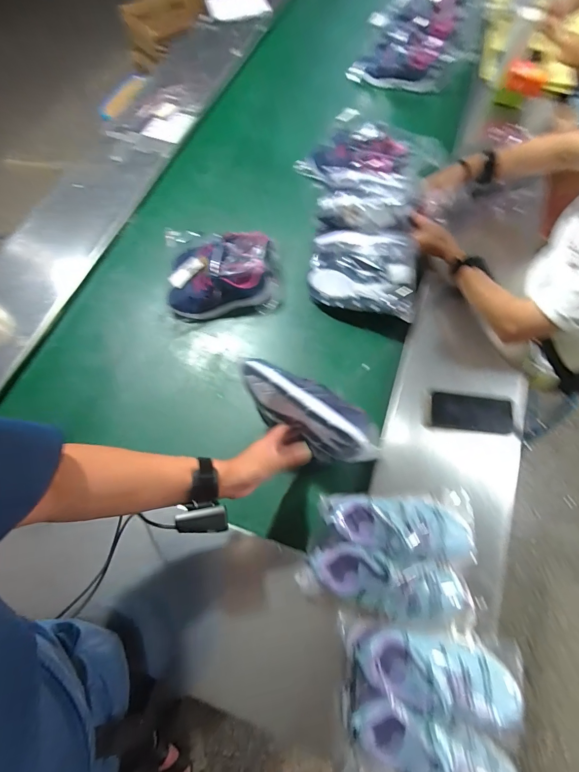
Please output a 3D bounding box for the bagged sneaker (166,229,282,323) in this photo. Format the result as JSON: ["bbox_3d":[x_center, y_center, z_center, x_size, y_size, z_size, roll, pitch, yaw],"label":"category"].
[{"bbox_3d":[-0.155,-0.267,0.831,0.248,0.089,0.193,-7,68,-2],"label":"bagged sneaker"}]

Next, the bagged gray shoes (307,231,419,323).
[{"bbox_3d":[0.171,-0.266,0.812,0.242,0.105,0.191,18,69,8],"label":"bagged gray shoes"}]

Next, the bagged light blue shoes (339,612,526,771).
[{"bbox_3d":[0.197,0.460,0.489,0.259,0.074,0.223,12,68,6],"label":"bagged light blue shoes"}]

